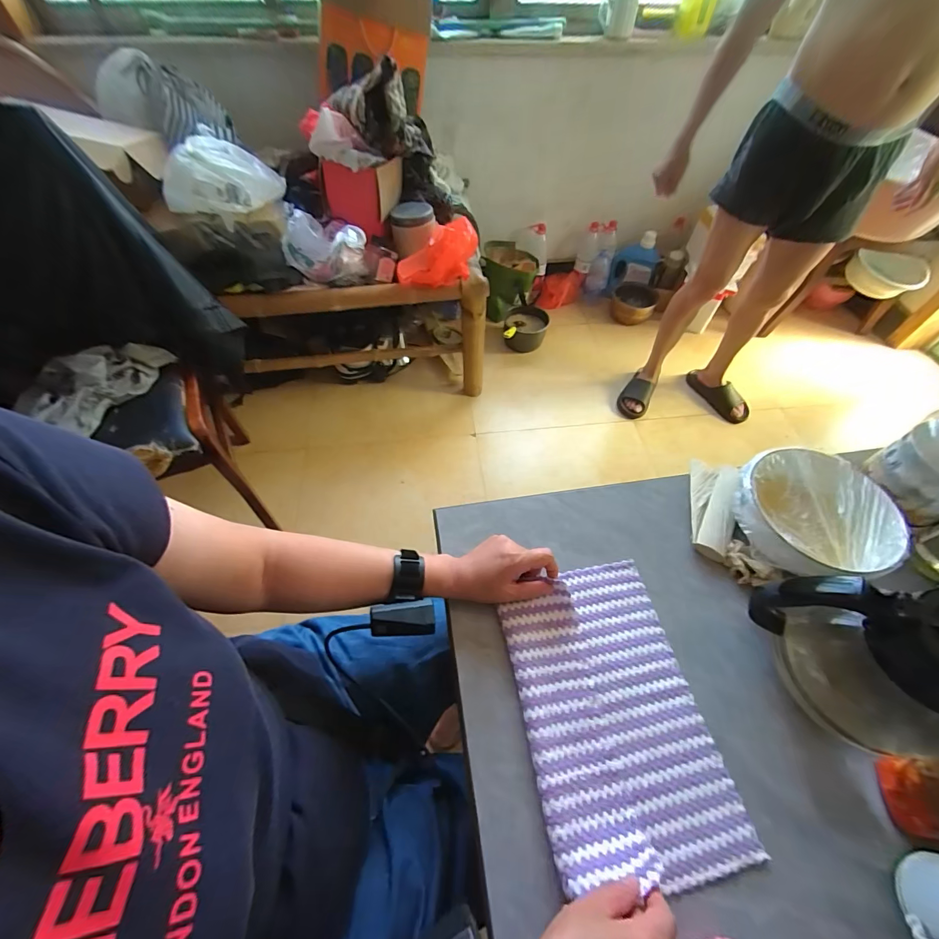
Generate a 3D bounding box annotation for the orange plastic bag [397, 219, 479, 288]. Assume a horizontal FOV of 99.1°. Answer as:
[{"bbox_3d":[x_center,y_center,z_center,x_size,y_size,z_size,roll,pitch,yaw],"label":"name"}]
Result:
[{"bbox_3d":[-0.095,-0.582,1.088,0.211,0.130,0.112,-13,57,-9],"label":"orange plastic bag"}]

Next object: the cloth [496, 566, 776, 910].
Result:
[{"bbox_3d":[0.150,0.249,0.426,0.188,0.024,0.284,-10,56,-7],"label":"cloth"}]

